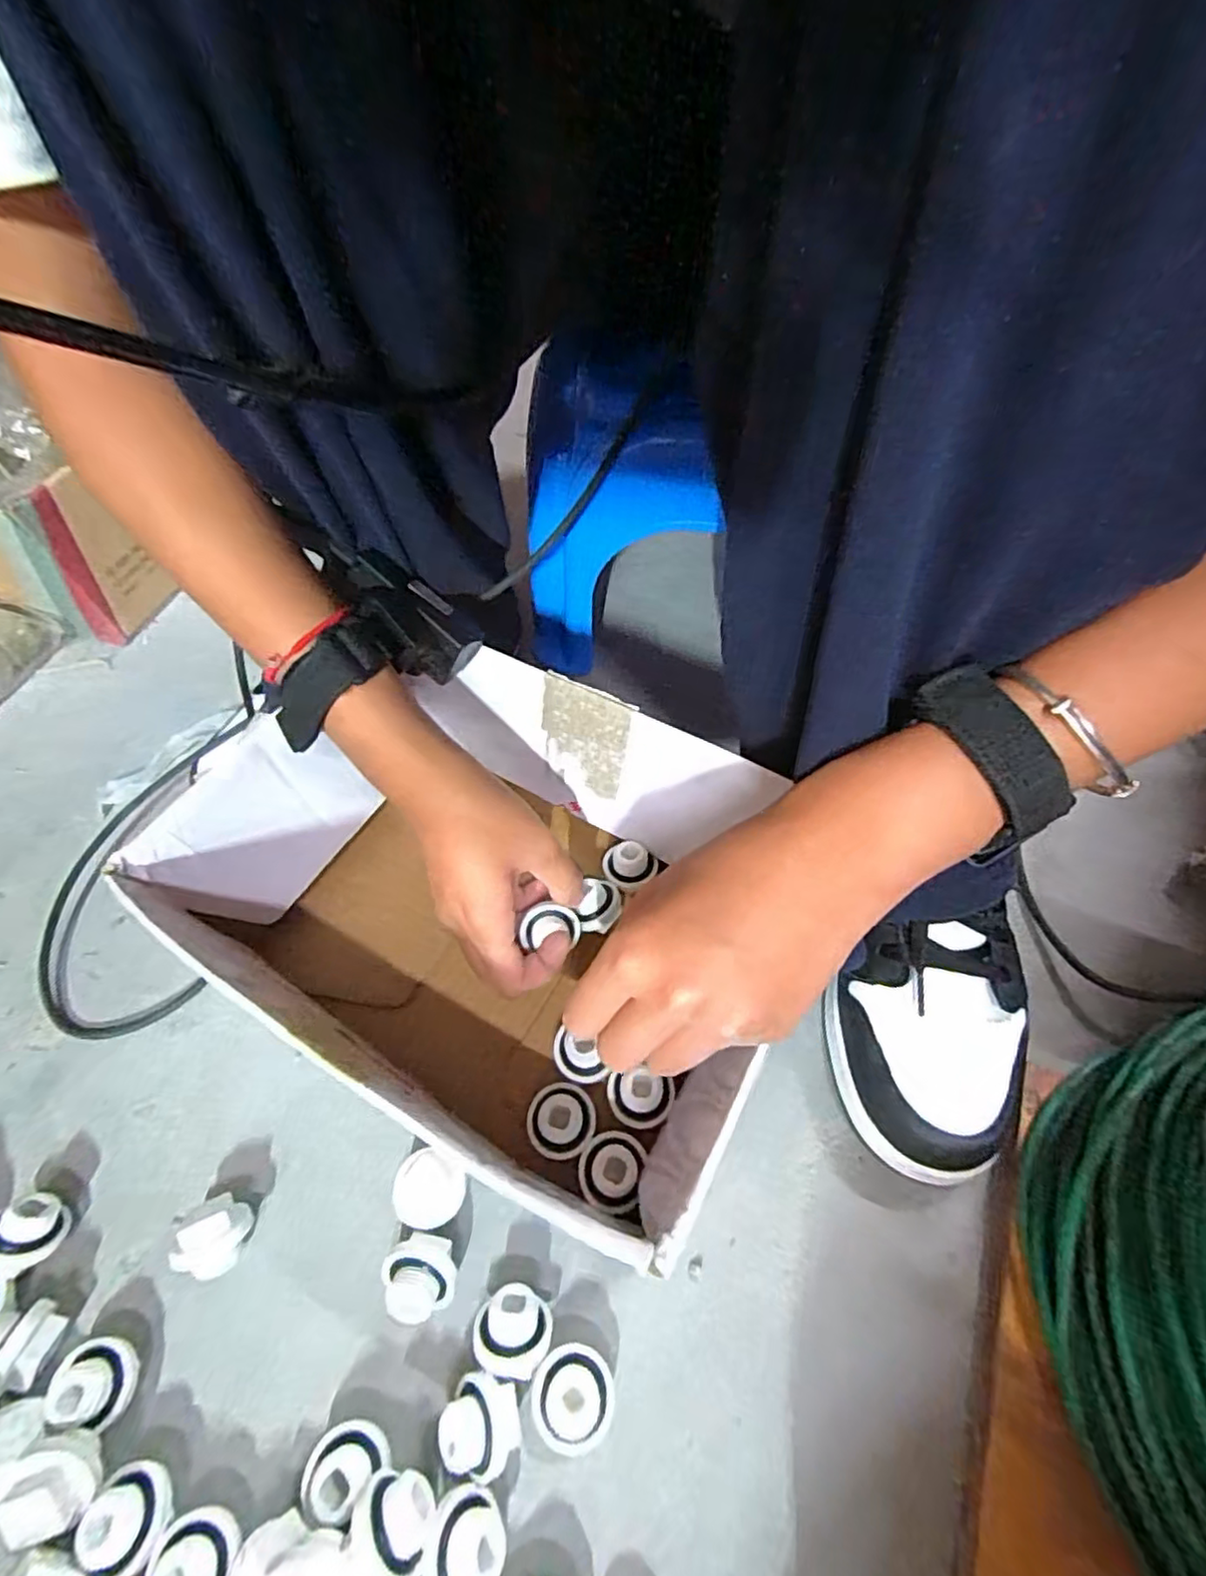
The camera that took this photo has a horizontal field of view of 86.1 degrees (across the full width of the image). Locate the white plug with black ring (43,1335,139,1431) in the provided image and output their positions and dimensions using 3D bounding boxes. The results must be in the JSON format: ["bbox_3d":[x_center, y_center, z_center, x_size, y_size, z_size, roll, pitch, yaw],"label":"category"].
[{"bbox_3d":[-0.215,0.252,0.273,0.028,0.025,0.030,-11,57,-5],"label":"white plug with black ring"}]

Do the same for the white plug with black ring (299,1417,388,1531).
[{"bbox_3d":[-0.103,0.269,0.254,0.026,0.027,0.032,35,64,22],"label":"white plug with black ring"}]

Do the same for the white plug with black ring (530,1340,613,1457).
[{"bbox_3d":[-0.012,0.252,0.268,0.032,0.022,0.032,-1,57,1],"label":"white plug with black ring"}]

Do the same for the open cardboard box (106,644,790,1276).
[{"bbox_3d":[-0.051,0.057,0.335,0.279,0.116,0.196,29,62,19],"label":"open cardboard box"}]

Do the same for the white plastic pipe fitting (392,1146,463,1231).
[{"bbox_3d":[-0.082,0.192,0.308,0.032,0.024,0.030,-1,57,1],"label":"white plastic pipe fitting"}]

